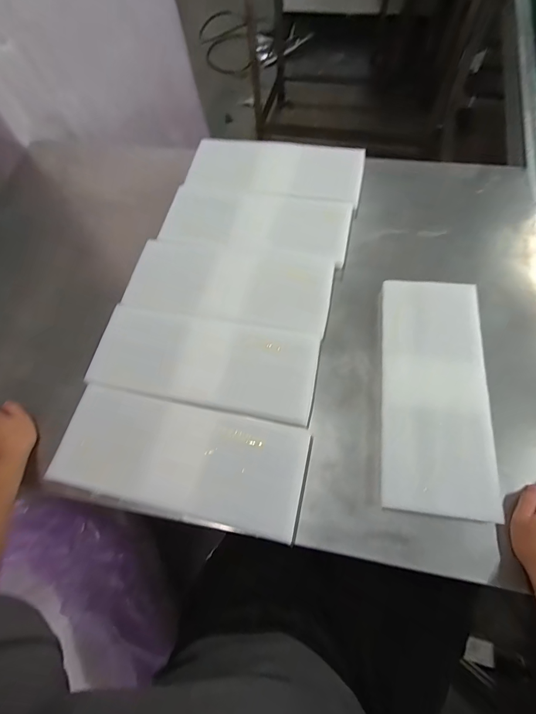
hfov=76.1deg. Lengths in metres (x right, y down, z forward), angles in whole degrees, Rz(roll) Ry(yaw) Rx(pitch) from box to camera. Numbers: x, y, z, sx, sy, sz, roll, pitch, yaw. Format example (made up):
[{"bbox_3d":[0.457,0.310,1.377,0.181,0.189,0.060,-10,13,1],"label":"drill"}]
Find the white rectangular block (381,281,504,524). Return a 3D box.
[{"bbox_3d":[0.265,0.044,0.546,0.157,0.016,0.381,2,67,13],"label":"white rectangular block"}]

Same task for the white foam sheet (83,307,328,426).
[{"bbox_3d":[-0.107,0.005,0.590,0.377,0.017,0.151,10,66,8],"label":"white foam sheet"}]

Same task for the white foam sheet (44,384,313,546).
[{"bbox_3d":[-0.140,0.155,0.542,0.389,0.014,0.161,10,65,10],"label":"white foam sheet"}]

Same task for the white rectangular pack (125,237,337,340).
[{"bbox_3d":[-0.071,-0.137,0.639,0.376,0.028,0.158,8,66,7],"label":"white rectangular pack"}]

